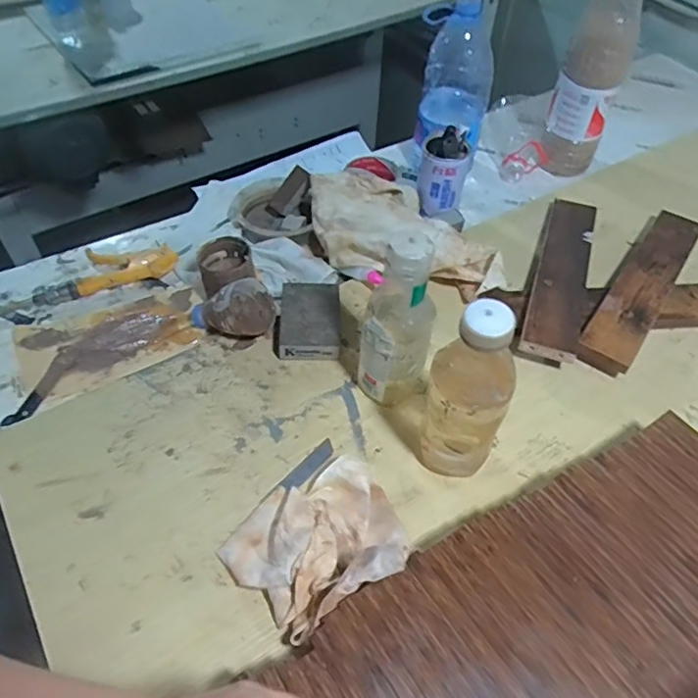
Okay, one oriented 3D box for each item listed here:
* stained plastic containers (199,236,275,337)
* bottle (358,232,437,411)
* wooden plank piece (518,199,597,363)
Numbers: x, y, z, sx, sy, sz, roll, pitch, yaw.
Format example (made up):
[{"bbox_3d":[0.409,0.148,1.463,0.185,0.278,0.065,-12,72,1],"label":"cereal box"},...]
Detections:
[{"bbox_3d":[-0.139,-0.064,0.682,0.082,0.064,0.124,-20,55,-17],"label":"stained plastic containers"},{"bbox_3d":[0.045,-0.019,0.558,0.067,0.203,0.056,8,52,4],"label":"bottle"},{"bbox_3d":[0.270,-0.103,0.741,0.062,0.013,0.307,20,49,7],"label":"wooden plank piece"}]

